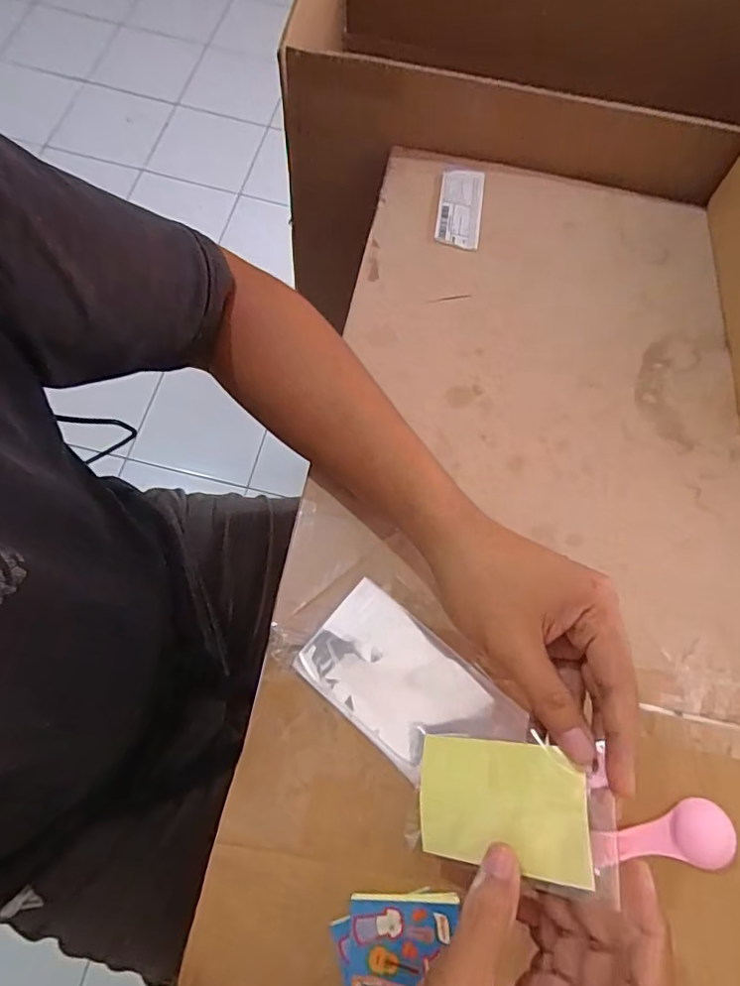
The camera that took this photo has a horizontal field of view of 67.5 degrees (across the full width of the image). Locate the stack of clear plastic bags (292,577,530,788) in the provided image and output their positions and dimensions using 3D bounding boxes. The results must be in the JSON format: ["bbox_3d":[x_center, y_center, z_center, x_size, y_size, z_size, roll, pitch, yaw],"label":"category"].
[{"bbox_3d":[0.023,0.127,0.356,0.133,0.012,0.074,40,73,13],"label":"stack of clear plastic bags"}]

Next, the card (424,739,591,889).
[{"bbox_3d":[0.067,0.162,0.289,0.089,0.004,0.058,-11,66,33],"label":"card"}]

